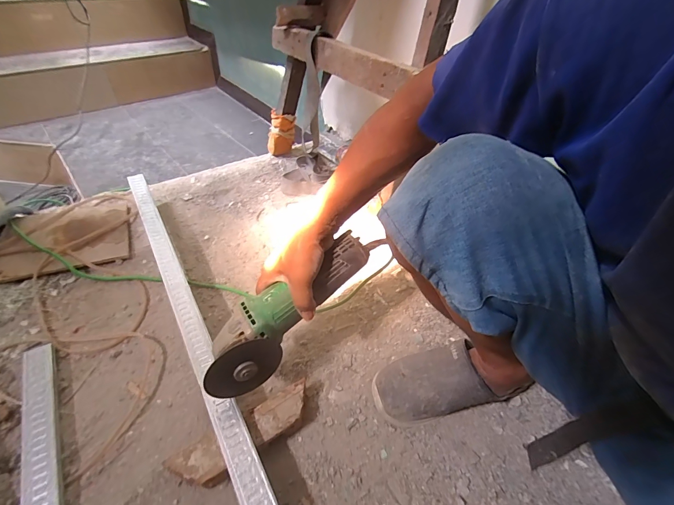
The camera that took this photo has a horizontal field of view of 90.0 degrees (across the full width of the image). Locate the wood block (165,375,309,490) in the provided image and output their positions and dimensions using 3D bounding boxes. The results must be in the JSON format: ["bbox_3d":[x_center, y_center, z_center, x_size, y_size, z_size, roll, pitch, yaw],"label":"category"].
[{"bbox_3d":[-0.117,0.241,0.442,0.181,0.043,0.049,-25,50,-27],"label":"wood block"}]

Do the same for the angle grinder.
[{"bbox_3d":[-0.057,0.072,0.455,0.282,0.081,0.067,-41,57,-11],"label":"angle grinder"}]

